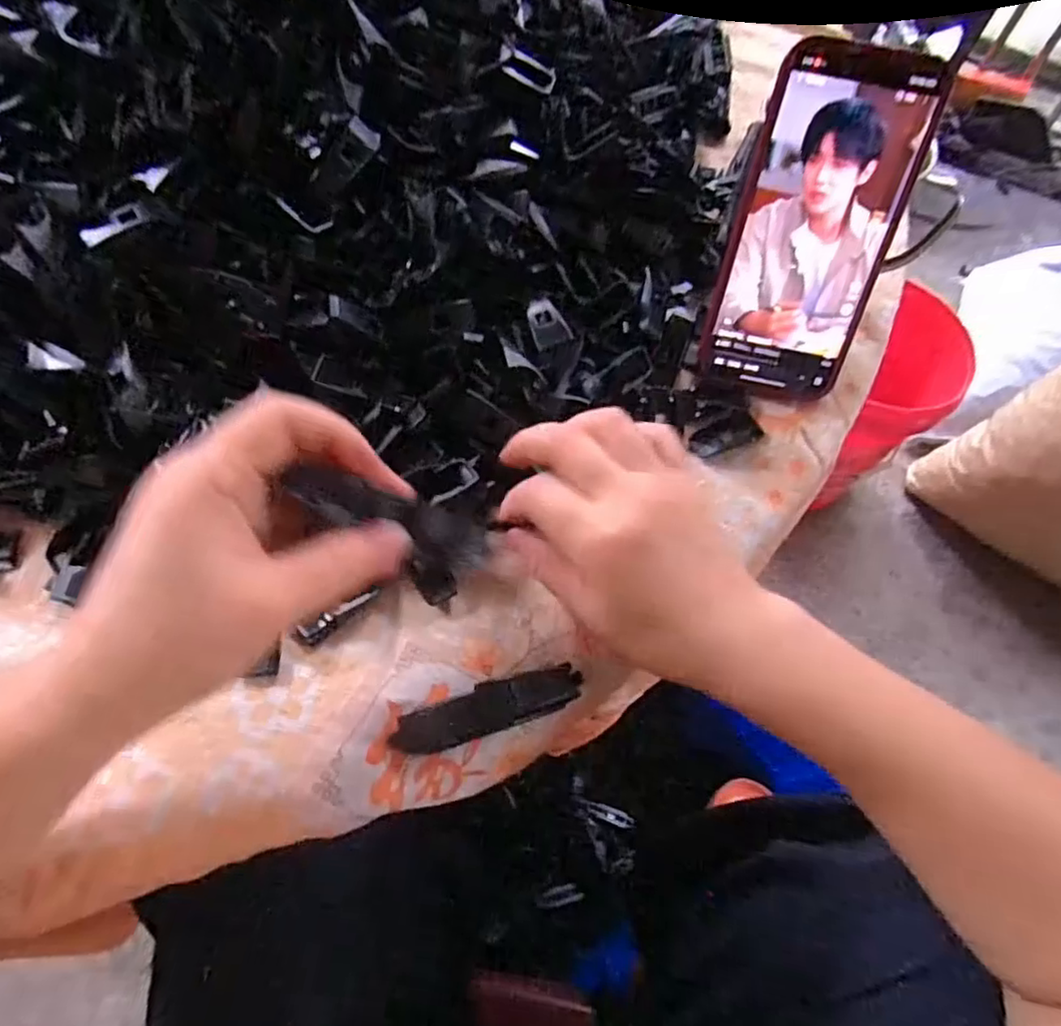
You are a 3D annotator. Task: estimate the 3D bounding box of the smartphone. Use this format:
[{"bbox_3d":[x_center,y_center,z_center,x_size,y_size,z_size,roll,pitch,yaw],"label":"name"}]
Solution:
[{"bbox_3d":[0.143,-0.139,0.317,0.077,0.160,0.004,11,28,6],"label":"smartphone"}]

